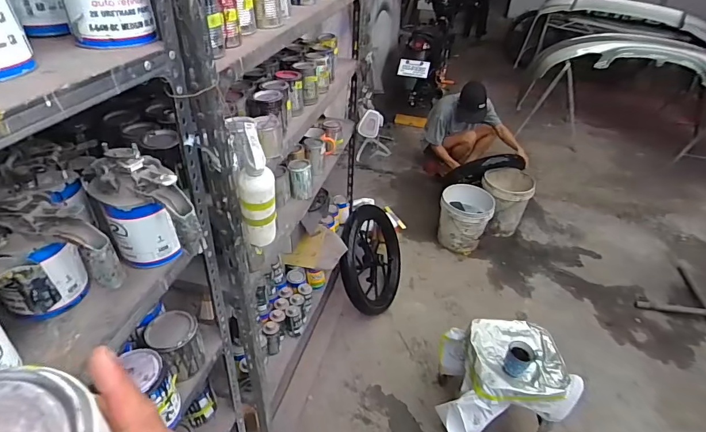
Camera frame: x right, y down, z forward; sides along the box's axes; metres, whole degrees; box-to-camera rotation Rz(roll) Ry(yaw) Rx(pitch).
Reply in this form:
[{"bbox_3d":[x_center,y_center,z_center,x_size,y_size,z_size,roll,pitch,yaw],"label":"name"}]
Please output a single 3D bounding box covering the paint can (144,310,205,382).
[{"bbox_3d":[-0.361,0.265,0.828,0.101,0.101,0.091,30,45,30],"label":"paint can"}]

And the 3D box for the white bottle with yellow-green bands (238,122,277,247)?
[{"bbox_3d":[-0.172,-0.038,0.733,0.055,0.242,0.050,14,39,14],"label":"white bottle with yellow-green bands"}]

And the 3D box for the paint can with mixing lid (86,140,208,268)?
[{"bbox_3d":[-0.320,-0.009,0.620,0.104,0.172,0.185,-30,48,-35],"label":"paint can with mixing lid"}]

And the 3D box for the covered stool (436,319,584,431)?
[{"bbox_3d":[0.540,0.660,1.504,0.468,0.503,0.382,2,38,-2],"label":"covered stool"}]

